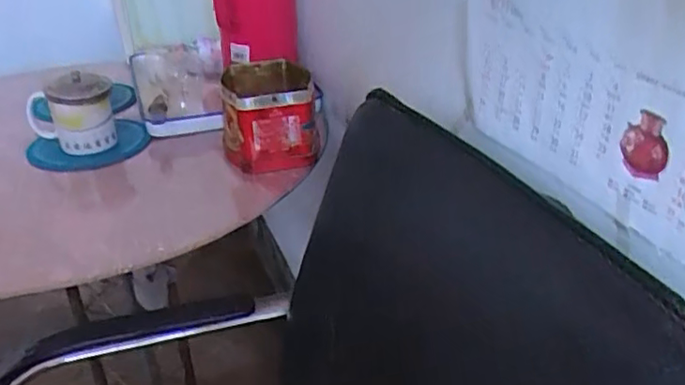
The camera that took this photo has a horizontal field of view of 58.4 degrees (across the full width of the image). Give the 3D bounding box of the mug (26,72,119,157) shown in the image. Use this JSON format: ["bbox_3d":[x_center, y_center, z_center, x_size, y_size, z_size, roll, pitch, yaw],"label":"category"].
[{"bbox_3d":[-0.394,-0.119,0.896,0.109,0.098,0.104,-14,30,-24],"label":"mug"}]

